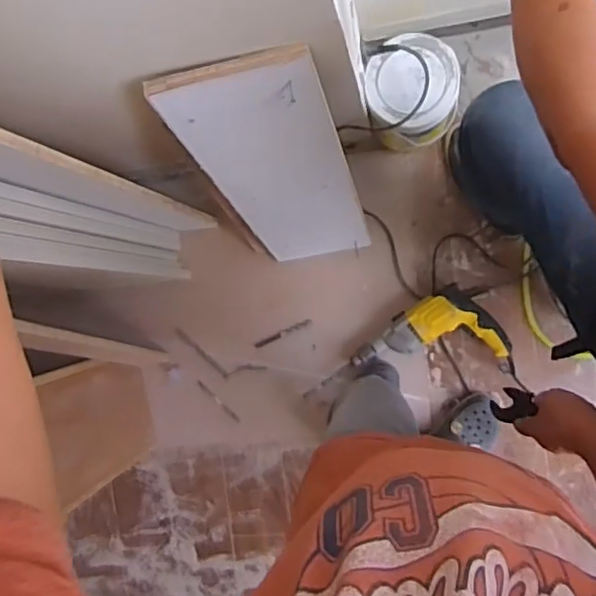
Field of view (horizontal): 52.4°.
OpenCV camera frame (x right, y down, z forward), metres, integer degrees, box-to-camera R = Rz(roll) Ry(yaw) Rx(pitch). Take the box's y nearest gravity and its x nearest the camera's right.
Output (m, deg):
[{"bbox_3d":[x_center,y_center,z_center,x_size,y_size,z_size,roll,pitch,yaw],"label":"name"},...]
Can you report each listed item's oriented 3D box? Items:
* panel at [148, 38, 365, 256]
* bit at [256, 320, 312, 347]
[{"bbox_3d":[-0.019,-0.191,1.019,0.210,0.614,0.022,-12,71,10],"label":"panel"},{"bbox_3d":[-0.034,0.081,1.389,0.141,0.006,0.016,-24,90,9],"label":"bit"}]

